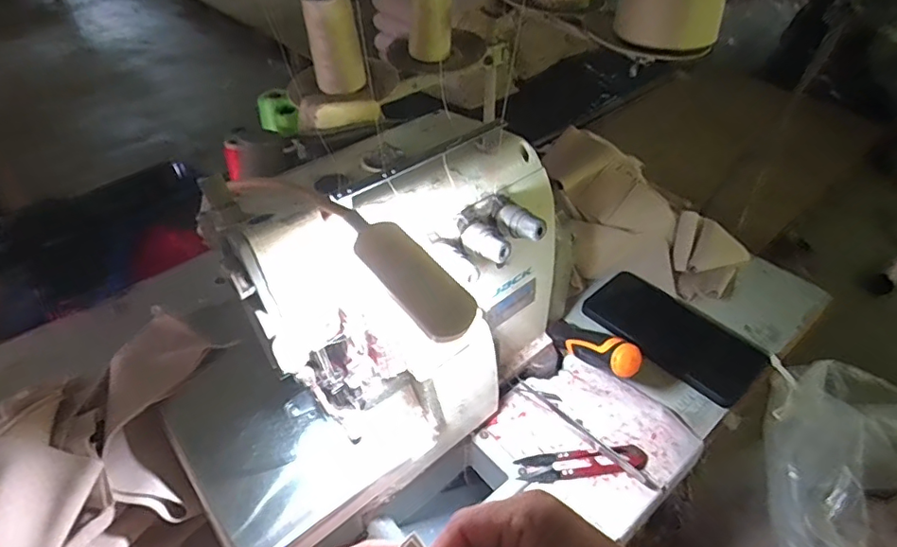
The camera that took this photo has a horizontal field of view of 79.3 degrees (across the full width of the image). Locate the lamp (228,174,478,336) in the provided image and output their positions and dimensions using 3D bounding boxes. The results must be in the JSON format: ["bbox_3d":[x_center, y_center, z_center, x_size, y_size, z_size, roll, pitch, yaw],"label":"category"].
[{"bbox_3d":[-0.055,-0.019,0.306,0.167,0.026,0.034,29,51,26],"label":"lamp"}]

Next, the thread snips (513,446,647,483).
[{"bbox_3d":[0.110,0.156,0.445,0.105,0.008,0.022,-3,44,-4],"label":"thread snips"}]

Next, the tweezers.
[{"bbox_3d":[0.114,0.132,0.465,0.145,0.007,0.017,34,53,29],"label":"tweezers"}]

